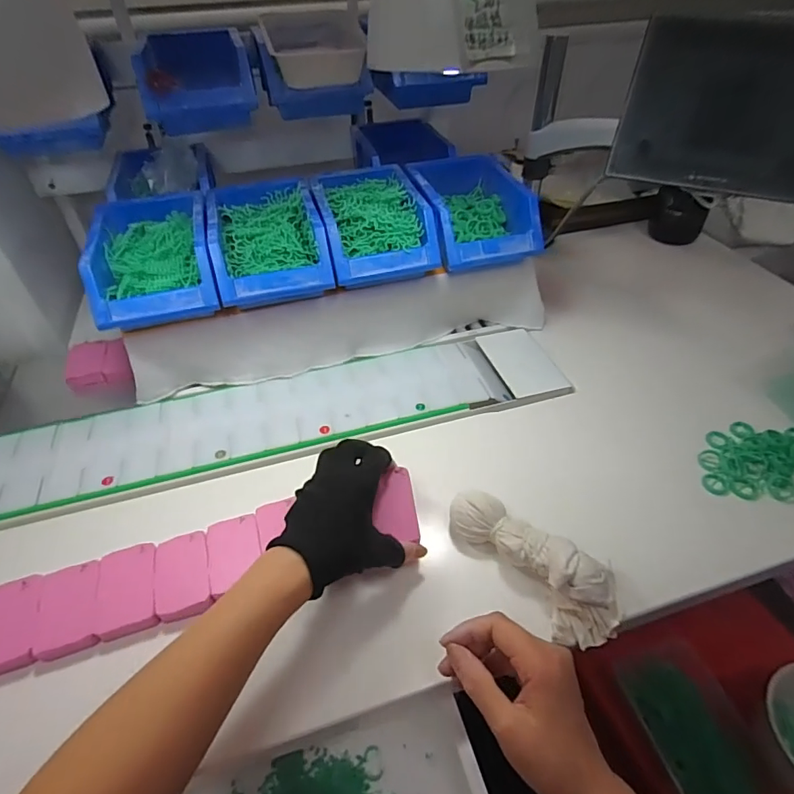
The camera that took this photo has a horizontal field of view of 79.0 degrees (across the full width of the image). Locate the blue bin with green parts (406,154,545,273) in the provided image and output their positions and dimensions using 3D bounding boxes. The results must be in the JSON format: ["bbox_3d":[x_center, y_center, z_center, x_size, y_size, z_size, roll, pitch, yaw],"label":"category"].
[{"bbox_3d":[0.092,-0.242,0.618,0.126,0.067,0.182,-11,45,-9],"label":"blue bin with green parts"}]

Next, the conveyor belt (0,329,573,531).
[{"bbox_3d":[-0.207,0.036,0.555,0.842,0.029,0.154,-13,45,-10],"label":"conveyor belt"}]

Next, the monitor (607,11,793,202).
[{"bbox_3d":[0.336,-0.284,0.473,0.204,0.147,0.018,13,29,10],"label":"monitor"}]

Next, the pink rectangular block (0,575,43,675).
[{"bbox_3d":[-0.321,0.189,0.398,0.043,0.014,0.074,-16,46,-13],"label":"pink rectangular block"}]

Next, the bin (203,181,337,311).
[{"bbox_3d":[-0.151,-0.186,0.574,0.123,0.071,0.175,-12,45,-10],"label":"bin"}]

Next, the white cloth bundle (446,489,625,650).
[{"bbox_3d":[0.113,0.140,0.414,0.052,0.048,0.160,-34,52,-28],"label":"white cloth bundle"}]

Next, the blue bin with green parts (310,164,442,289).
[{"bbox_3d":[-0.032,-0.213,0.596,0.125,0.073,0.175,-13,45,-10],"label":"blue bin with green parts"}]

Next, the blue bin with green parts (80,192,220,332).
[{"bbox_3d":[-0.273,-0.158,0.550,0.124,0.074,0.183,-13,45,-11],"label":"blue bin with green parts"}]

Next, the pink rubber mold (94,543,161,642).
[{"bbox_3d":[-0.232,0.166,0.415,0.048,0.017,0.071,-15,46,-13],"label":"pink rubber mold"}]

